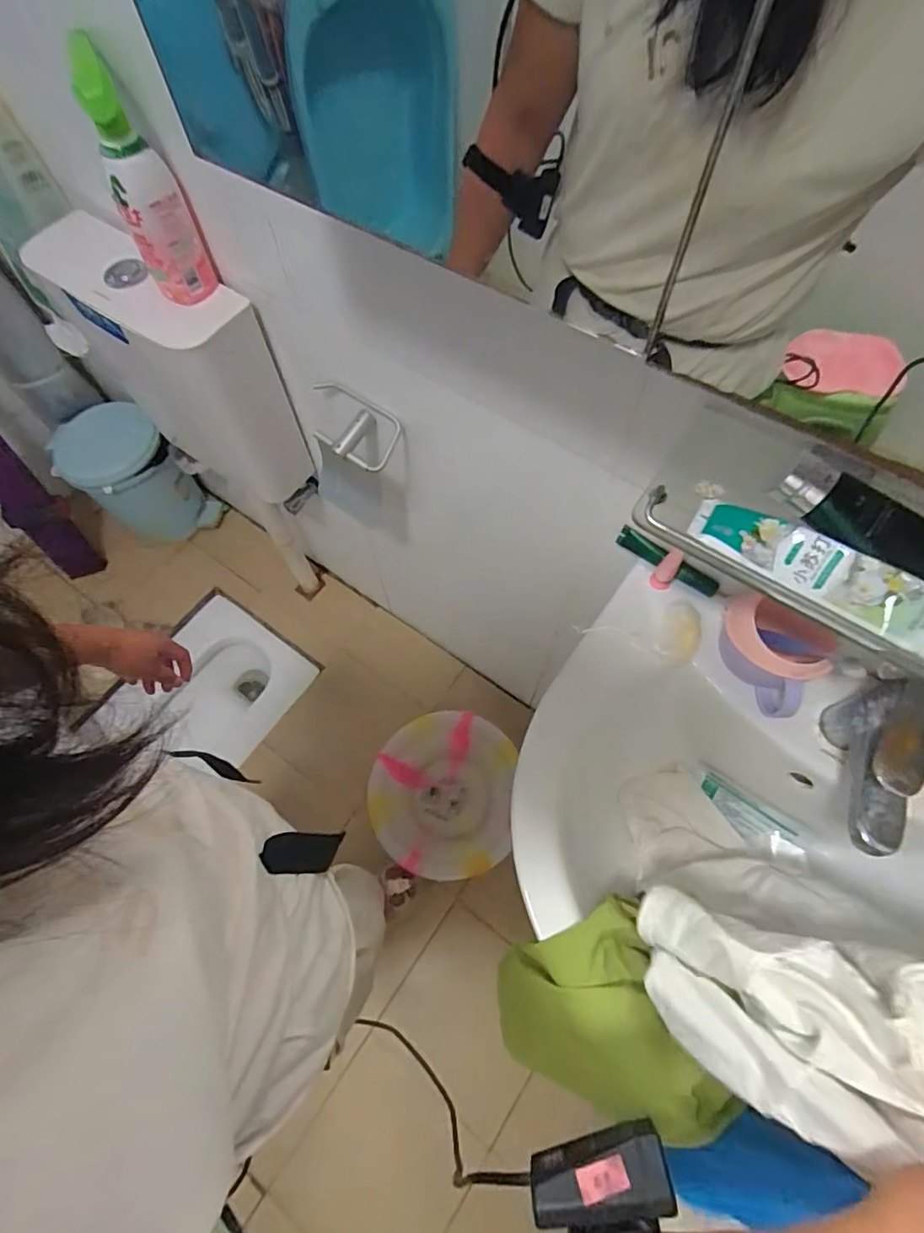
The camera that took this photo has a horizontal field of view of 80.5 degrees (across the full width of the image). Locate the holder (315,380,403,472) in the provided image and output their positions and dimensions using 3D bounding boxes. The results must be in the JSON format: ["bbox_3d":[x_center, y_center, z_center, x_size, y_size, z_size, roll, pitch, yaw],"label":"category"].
[{"bbox_3d":[-0.155,-0.261,0.756,0.143,0.049,0.090,18,67,9],"label":"holder"}]

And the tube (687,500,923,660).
[{"bbox_3d":[0.243,-0.030,0.364,0.177,0.028,0.044,32,70,15],"label":"tube"}]

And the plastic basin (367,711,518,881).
[{"bbox_3d":[-0.048,0.389,1.208,0.309,0.116,0.329,0,65,1],"label":"plastic basin"}]

